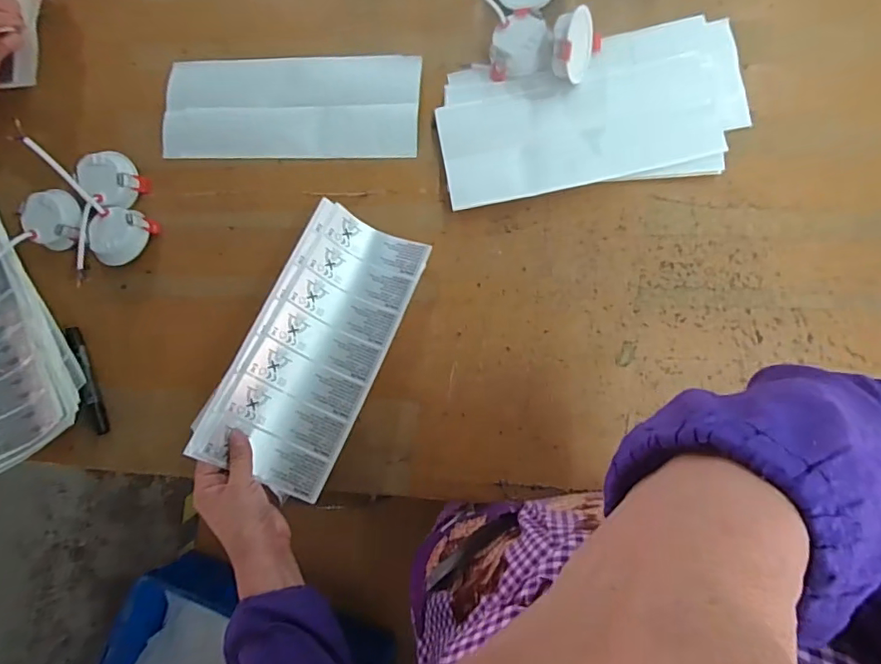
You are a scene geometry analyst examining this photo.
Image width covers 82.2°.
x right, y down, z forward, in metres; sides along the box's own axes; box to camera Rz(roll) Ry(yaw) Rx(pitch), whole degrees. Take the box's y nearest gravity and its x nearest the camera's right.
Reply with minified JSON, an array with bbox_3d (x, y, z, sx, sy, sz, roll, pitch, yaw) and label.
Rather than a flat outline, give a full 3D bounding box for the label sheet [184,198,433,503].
[{"bbox_3d":[-0.128,0.011,0.531,0.134,0.025,0.291,28,73,-13],"label":"label sheet"}]

